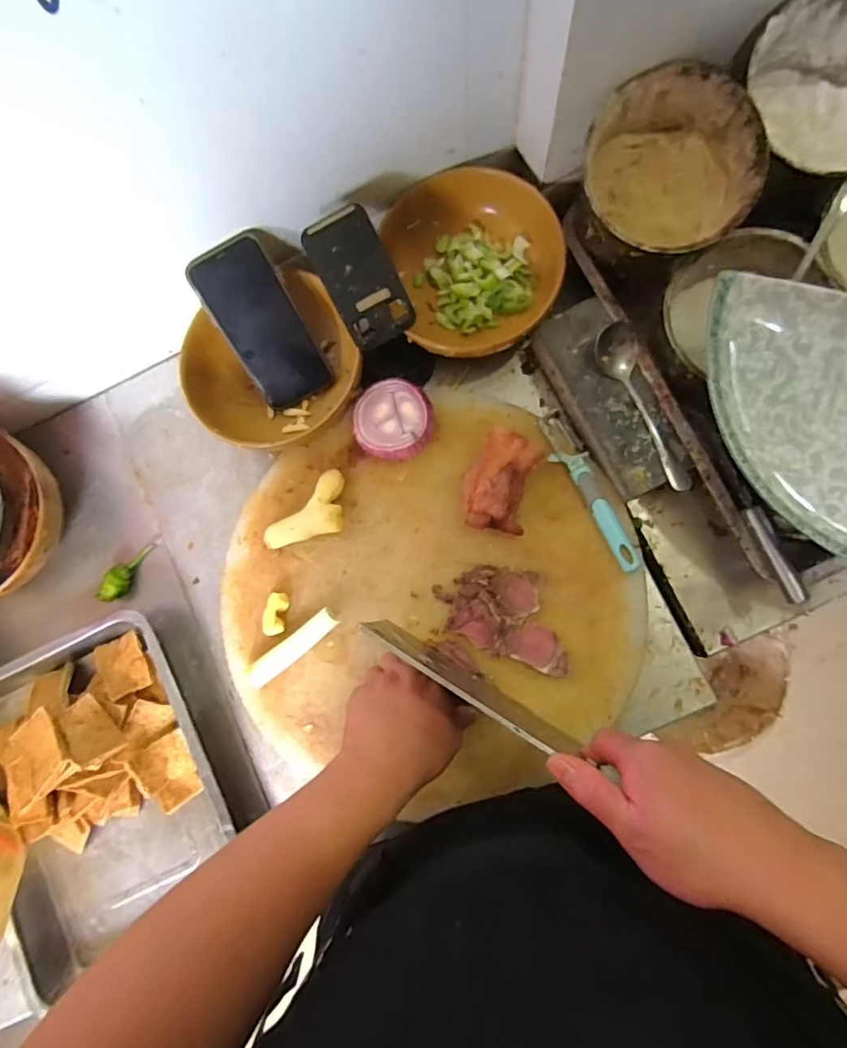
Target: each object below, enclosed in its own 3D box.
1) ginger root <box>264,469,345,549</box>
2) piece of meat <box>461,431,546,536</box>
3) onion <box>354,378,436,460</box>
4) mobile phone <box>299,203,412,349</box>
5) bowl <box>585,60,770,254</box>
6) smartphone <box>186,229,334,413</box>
[{"bbox_3d":[-0.112,-0.005,0.542,0.101,0.026,0.049,-45,82,0],"label":"ginger root"},{"bbox_3d":[0.075,-0.040,0.519,0.064,0.047,0.092,15,86,6],"label":"piece of meat"},{"bbox_3d":[-0.029,-0.105,0.539,0.075,0.040,0.077,5,85,6],"label":"onion"},{"bbox_3d":[-0.060,-0.232,0.497,0.062,0.010,0.119,-29,113,-3],"label":"mobile phone"},{"bbox_3d":[0.220,-0.312,0.483,0.145,0.091,0.143,-1,84,5],"label":"bowl"},{"bbox_3d":[-0.162,-0.199,0.535,0.073,0.010,0.160,-28,119,2],"label":"smartphone"}]

